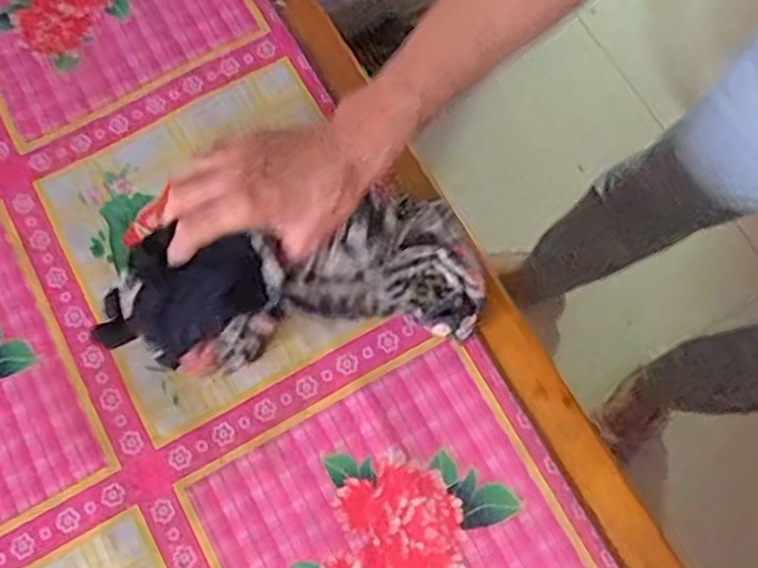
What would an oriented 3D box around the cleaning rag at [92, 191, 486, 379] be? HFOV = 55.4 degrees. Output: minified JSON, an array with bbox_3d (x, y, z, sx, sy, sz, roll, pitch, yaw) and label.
[{"bbox_3d":[-0.058,0.000,0.496,0.259,0.076,0.099,-10,74,-11],"label":"cleaning rag"}]

